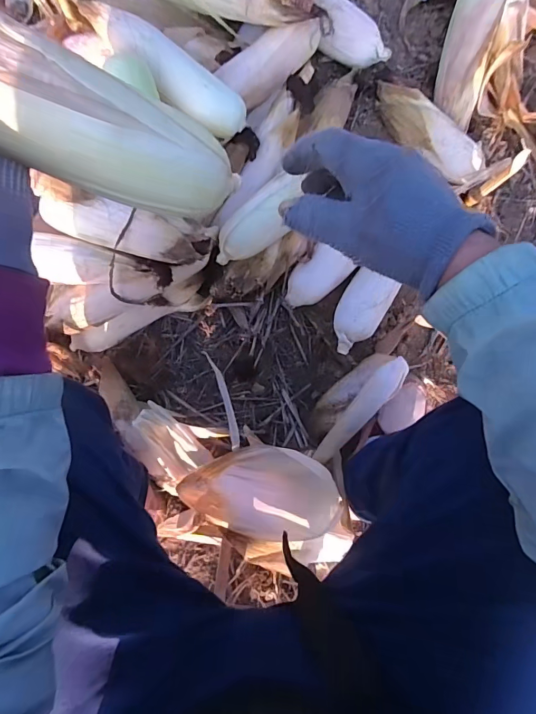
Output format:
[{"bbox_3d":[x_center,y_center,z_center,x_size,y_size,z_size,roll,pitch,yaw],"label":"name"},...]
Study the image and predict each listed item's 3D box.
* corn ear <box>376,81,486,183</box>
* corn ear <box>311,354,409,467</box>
[{"bbox_3d":[0.263,-0.358,0.660,0.221,0.066,0.080,31,84,-4],"label":"corn ear"},{"bbox_3d":[0.127,0.068,0.602,0.062,0.056,0.182,40,101,-3],"label":"corn ear"}]

